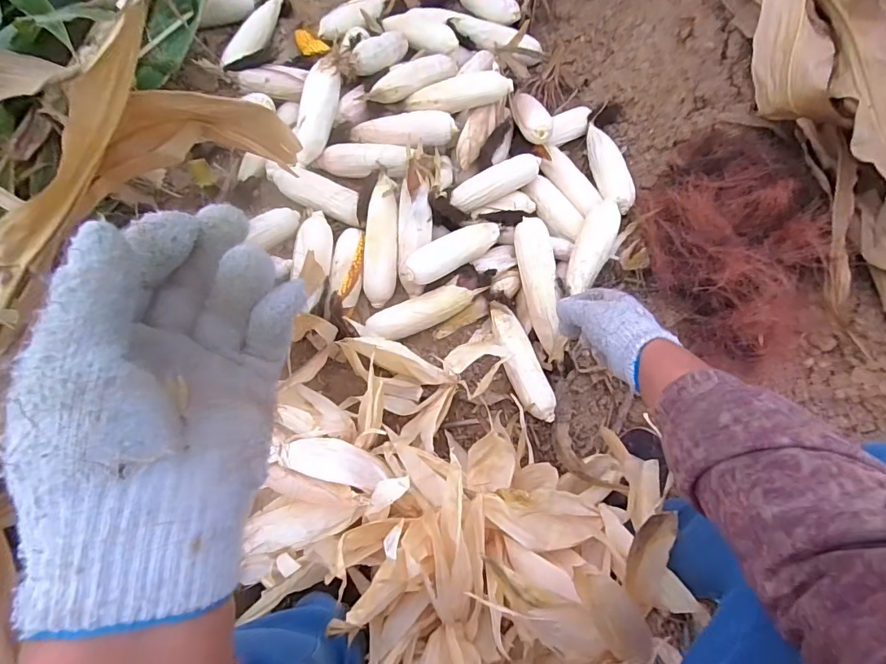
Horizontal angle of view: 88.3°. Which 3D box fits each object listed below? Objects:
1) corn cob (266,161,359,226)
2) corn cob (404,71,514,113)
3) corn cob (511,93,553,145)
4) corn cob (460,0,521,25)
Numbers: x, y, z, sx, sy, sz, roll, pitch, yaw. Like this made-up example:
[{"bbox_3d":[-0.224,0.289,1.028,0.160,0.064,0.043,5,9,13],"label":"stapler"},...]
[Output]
[{"bbox_3d":[-0.232,-0.255,0.816,0.191,0.053,0.058,22,70,6],"label":"corn cob"},{"bbox_3d":[0.027,-0.448,0.855,0.204,0.043,0.052,-6,70,8],"label":"corn cob"},{"bbox_3d":[0.168,-0.414,0.873,0.055,0.038,0.151,-11,56,-7],"label":"corn cob"},{"bbox_3d":[0.098,-0.746,1.030,0.048,0.044,0.199,-37,61,-15],"label":"corn cob"}]

